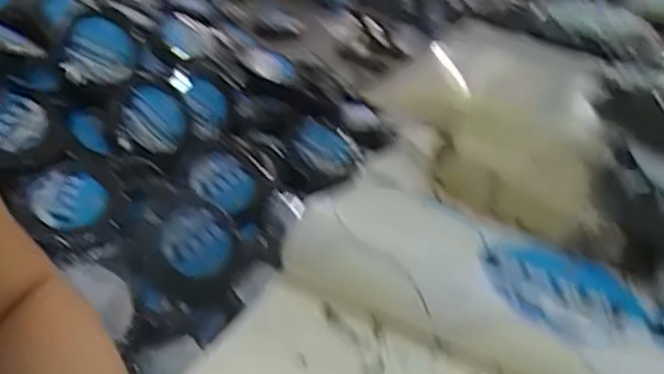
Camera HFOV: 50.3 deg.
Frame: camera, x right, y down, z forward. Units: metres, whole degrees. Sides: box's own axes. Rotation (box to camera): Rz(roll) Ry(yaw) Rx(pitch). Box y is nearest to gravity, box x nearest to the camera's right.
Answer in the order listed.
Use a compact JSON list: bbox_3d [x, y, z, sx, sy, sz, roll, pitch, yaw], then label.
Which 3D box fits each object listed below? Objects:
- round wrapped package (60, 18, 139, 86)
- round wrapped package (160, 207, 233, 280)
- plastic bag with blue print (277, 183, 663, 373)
[{"bbox_3d":[-0.495,-0.286,1.491,0.148,0.106,0.094,-8,36,-19],"label":"round wrapped package"},{"bbox_3d":[-0.260,0.107,1.361,0.131,0.030,0.135,46,57,-5],"label":"round wrapped package"},{"bbox_3d":[0.189,0.096,0.588,0.451,0.055,0.161,21,37,22],"label":"plastic bag with blue print"}]

